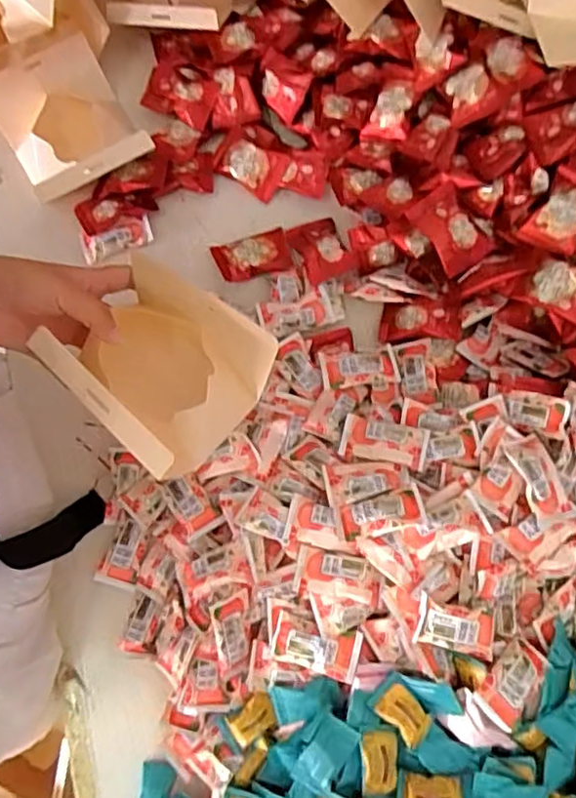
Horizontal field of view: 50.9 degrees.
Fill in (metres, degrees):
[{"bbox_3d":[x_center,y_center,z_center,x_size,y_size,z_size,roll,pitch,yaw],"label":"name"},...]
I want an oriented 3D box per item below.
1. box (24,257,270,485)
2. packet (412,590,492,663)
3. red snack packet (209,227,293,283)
[{"bbox_3d":[-0.089,-0.022,0.433,0.123,0.092,0.112,37,80,8],"label":"box"},{"bbox_3d":[0.133,0.182,0.478,0.061,0.011,0.036,14,78,3],"label":"packet"},{"bbox_3d":[-0.038,-0.148,0.632,0.077,0.015,0.047,-15,78,-3],"label":"red snack packet"}]

